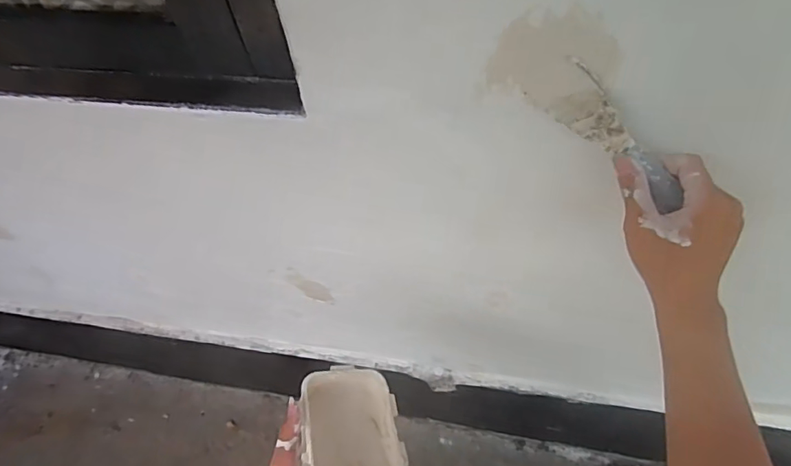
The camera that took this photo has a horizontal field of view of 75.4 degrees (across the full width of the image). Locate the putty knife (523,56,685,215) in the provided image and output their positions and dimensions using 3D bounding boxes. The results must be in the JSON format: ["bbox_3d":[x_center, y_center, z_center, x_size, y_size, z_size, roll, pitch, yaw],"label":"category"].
[{"bbox_3d":[0.181,-0.082,0.427,0.152,0.049,0.028,42,67,-3],"label":"putty knife"}]

